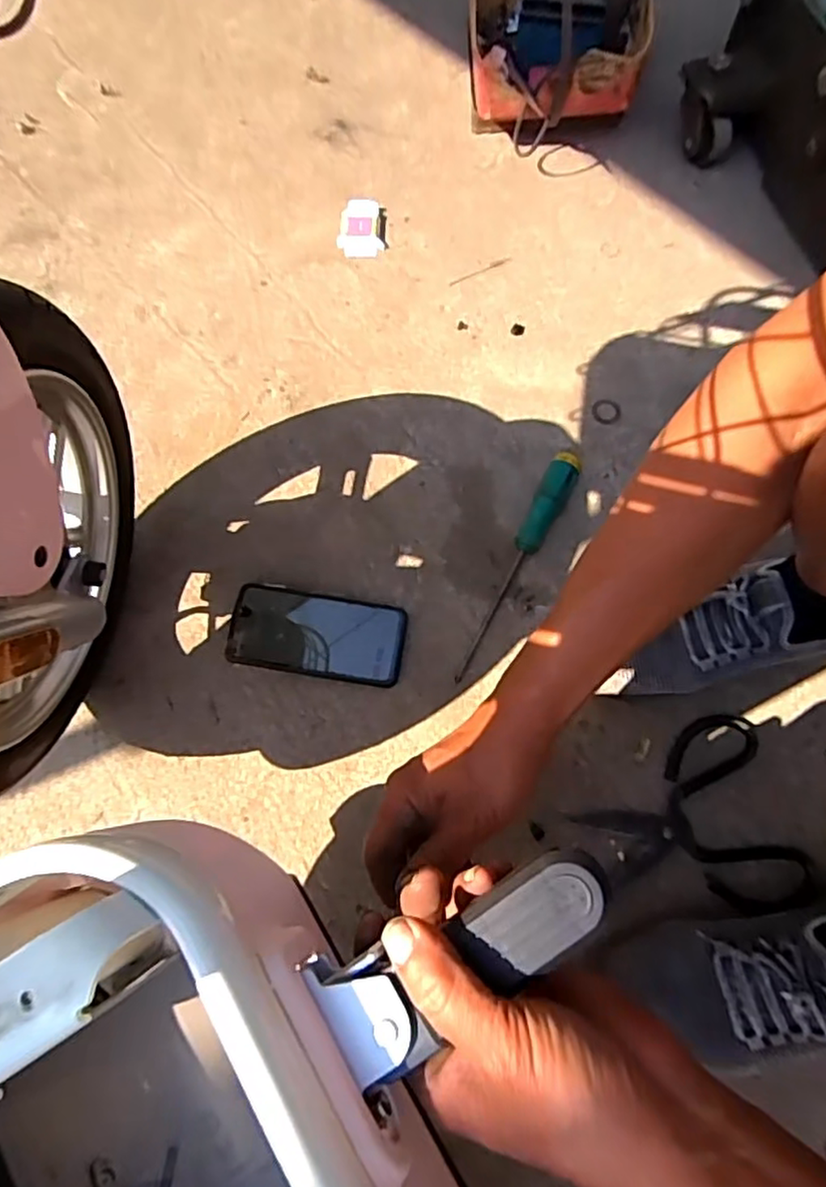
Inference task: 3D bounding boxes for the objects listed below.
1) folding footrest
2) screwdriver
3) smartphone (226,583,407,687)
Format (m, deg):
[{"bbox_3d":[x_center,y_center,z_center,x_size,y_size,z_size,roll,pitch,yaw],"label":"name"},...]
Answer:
[{"bbox_3d":[0.022,0.155,0.270,0.132,0.021,0.048,-31,74,3],"label":"folding footrest"},{"bbox_3d":[0.105,-0.031,0.626,0.031,0.032,0.257,26,74,9],"label":"screwdriver"},{"bbox_3d":[-0.091,0.038,0.610,0.163,0.011,0.083,9,71,-2],"label":"smartphone"}]

